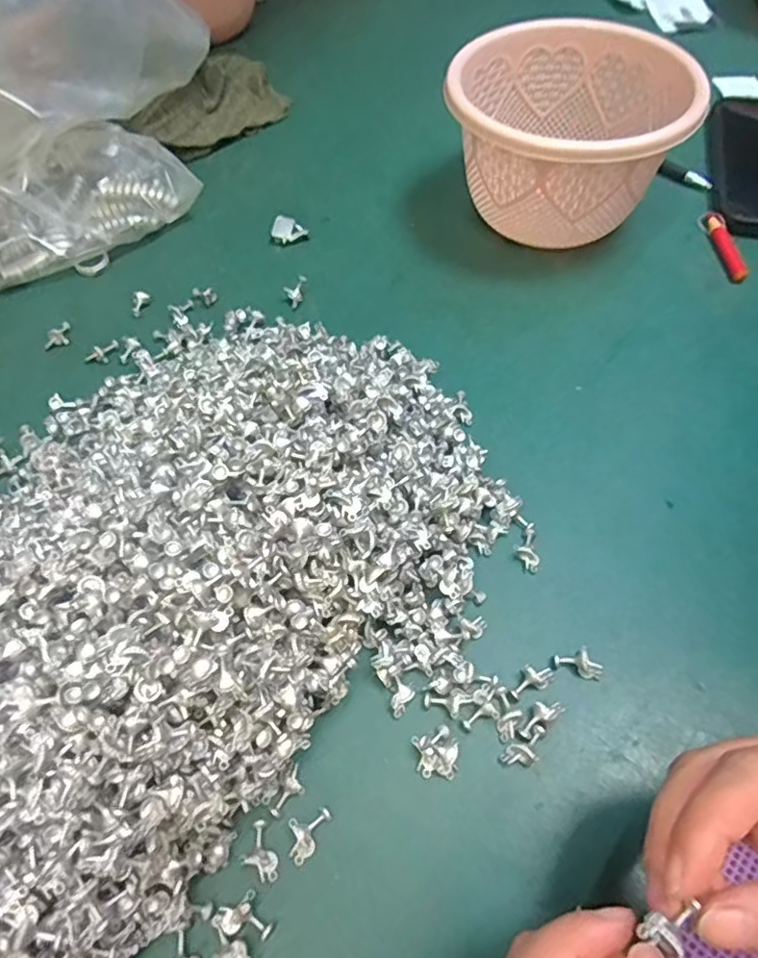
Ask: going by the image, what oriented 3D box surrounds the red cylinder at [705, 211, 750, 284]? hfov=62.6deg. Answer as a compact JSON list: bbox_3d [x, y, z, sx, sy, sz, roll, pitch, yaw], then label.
[{"bbox_3d":[0.225,-0.150,0.404,0.011,0.011,0.060,-4,60,-2],"label":"red cylinder"}]

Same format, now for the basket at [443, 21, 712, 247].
[{"bbox_3d":[0.113,-0.212,0.400,0.138,0.091,0.132,0,60,0],"label":"basket"}]

